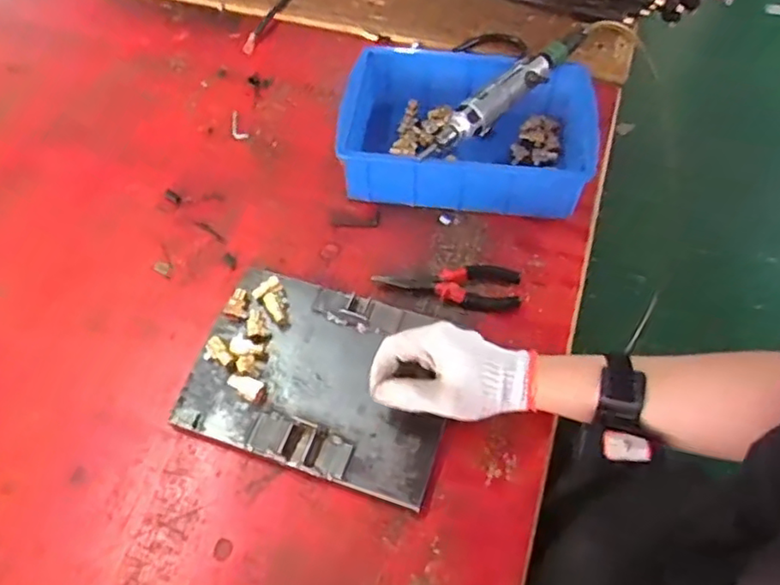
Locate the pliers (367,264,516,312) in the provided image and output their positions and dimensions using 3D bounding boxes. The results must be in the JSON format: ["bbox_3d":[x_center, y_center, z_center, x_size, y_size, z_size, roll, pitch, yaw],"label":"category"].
[{"bbox_3d":[0.064,-0.006,0.678,0.154,0.022,0.050,1,57,0],"label":"pliers"}]

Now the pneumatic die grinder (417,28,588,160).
[{"bbox_3d":[0.146,-0.239,0.730,0.278,0.040,0.039,-37,63,-22],"label":"pneumatic die grinder"}]

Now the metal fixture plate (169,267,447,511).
[{"bbox_3d":[-0.063,0.080,0.615,0.250,0.016,0.189,17,59,10],"label":"metal fixture plate"}]

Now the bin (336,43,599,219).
[{"bbox_3d":[0.091,-0.202,0.777,0.295,0.088,0.213,9,58,5],"label":"bin"}]

